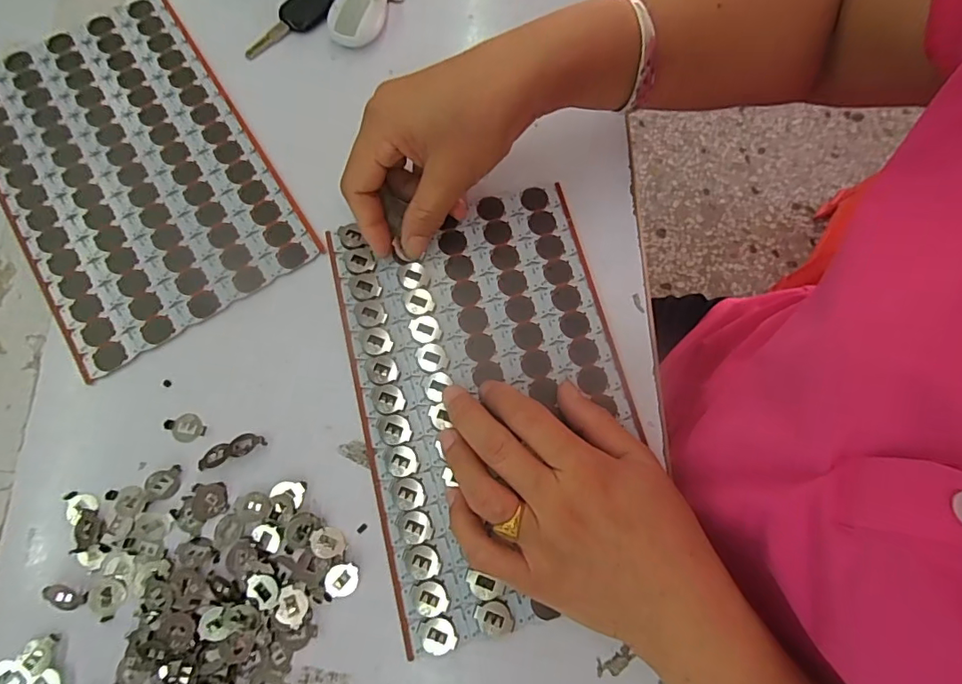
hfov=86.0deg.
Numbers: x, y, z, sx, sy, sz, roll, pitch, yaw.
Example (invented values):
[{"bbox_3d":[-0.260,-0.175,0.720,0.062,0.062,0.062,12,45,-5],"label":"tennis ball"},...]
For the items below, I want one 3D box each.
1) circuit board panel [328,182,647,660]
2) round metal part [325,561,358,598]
[{"bbox_3d":[0.008,0.028,0.305,0.155,0.005,0.244,-13,74,-6],"label":"circuit board panel"},{"bbox_3d":[-0.074,0.126,0.273,0.019,0.004,0.015,-9,74,-4],"label":"round metal part"}]

